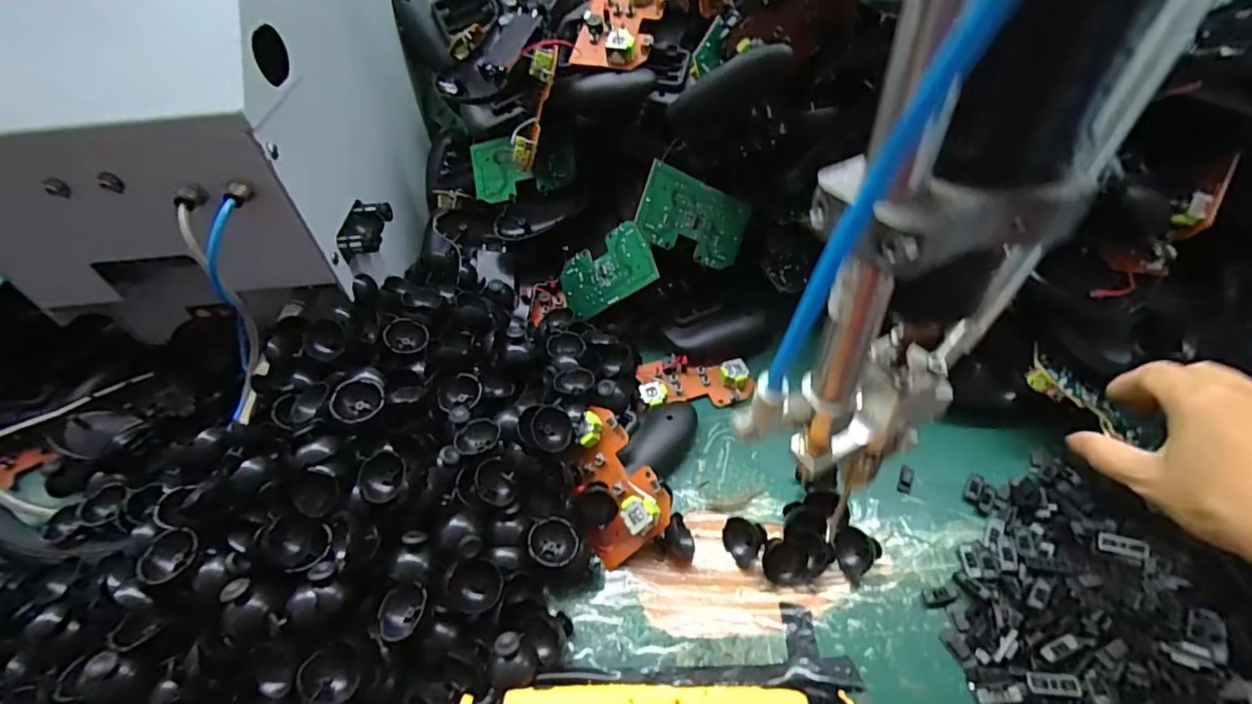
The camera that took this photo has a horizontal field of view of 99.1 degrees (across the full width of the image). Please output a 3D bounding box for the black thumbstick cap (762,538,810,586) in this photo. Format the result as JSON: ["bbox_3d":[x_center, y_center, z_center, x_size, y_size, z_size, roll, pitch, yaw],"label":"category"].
[{"bbox_3d":[0.093,0.123,0.311,0.025,0.015,0.024,-2,48,2],"label":"black thumbstick cap"}]

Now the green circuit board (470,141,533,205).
[{"bbox_3d":[-0.108,-0.156,0.462,0.049,0.007,0.054,-4,86,4],"label":"green circuit board"}]

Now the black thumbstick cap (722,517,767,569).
[{"bbox_3d":[0.070,0.113,0.323,0.024,0.012,0.024,-2,48,2],"label":"black thumbstick cap"}]

